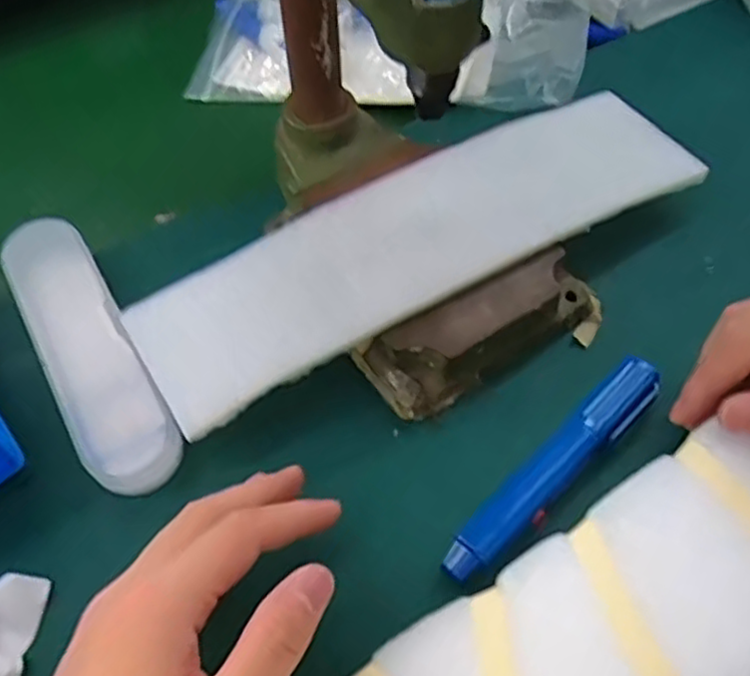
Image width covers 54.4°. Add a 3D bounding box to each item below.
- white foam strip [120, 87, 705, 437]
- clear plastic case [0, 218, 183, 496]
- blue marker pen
[{"bbox_3d":[0.022,-0.055,0.383,0.303,0.016,0.083,-27,67,-12],"label":"white foam strip"},{"bbox_3d":[-0.151,0.005,0.379,0.047,0.031,0.163,-26,58,-15],"label":"clear plastic case"},{"bbox_3d":[0.084,0.060,0.342,0.140,0.023,0.021,-37,62,-21],"label":"blue marker pen"}]

